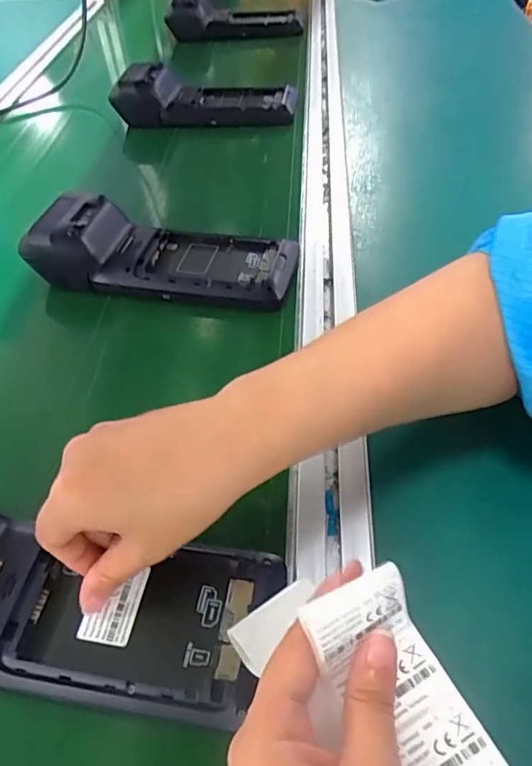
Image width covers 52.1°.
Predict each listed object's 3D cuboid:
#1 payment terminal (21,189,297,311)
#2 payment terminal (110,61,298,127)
[{"bbox_3d":[-0.083,-0.113,0.454,0.215,0.050,0.082,6,48,12],"label":"payment terminal"},{"bbox_3d":[-0.071,-0.360,0.672,0.212,0.056,0.081,0,47,5],"label":"payment terminal"}]

